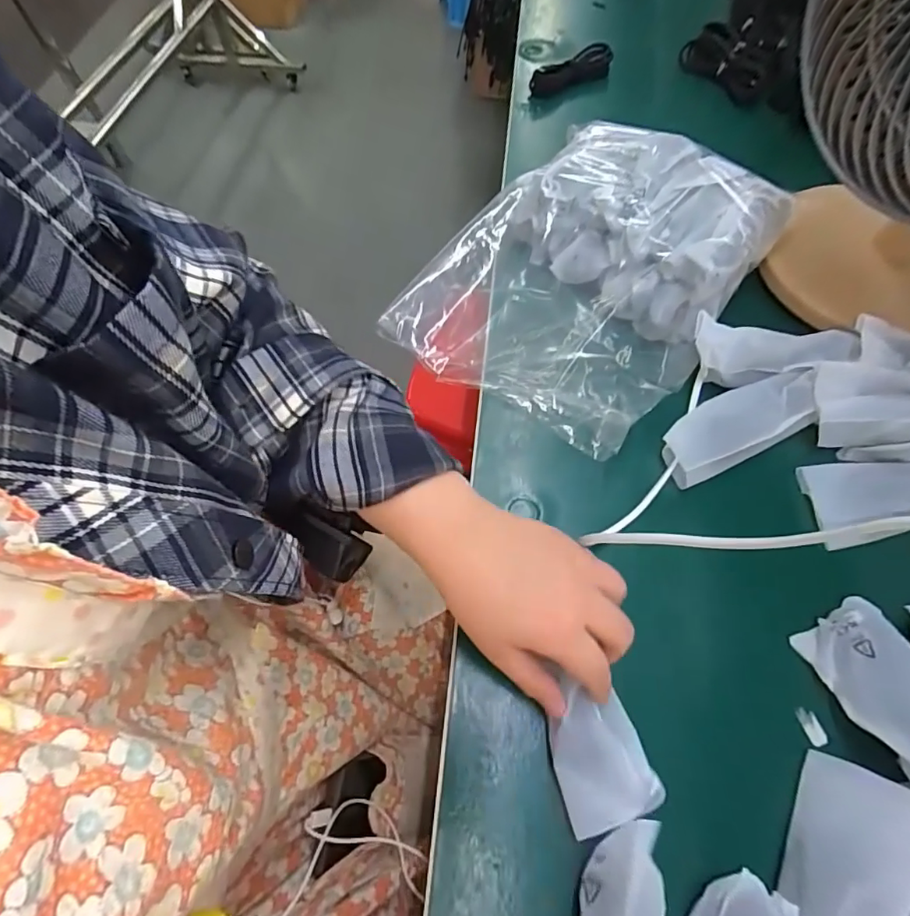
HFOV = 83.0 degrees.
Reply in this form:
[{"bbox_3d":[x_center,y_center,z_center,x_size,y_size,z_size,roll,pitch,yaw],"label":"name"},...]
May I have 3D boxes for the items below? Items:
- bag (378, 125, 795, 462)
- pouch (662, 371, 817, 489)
[{"bbox_3d":[0.116,-0.150,0.432,0.200,0.084,0.297,37,70,19],"label":"bag"},{"bbox_3d":[0.208,-0.026,0.376,0.119,0.017,0.046,-23,64,-9],"label":"pouch"}]

